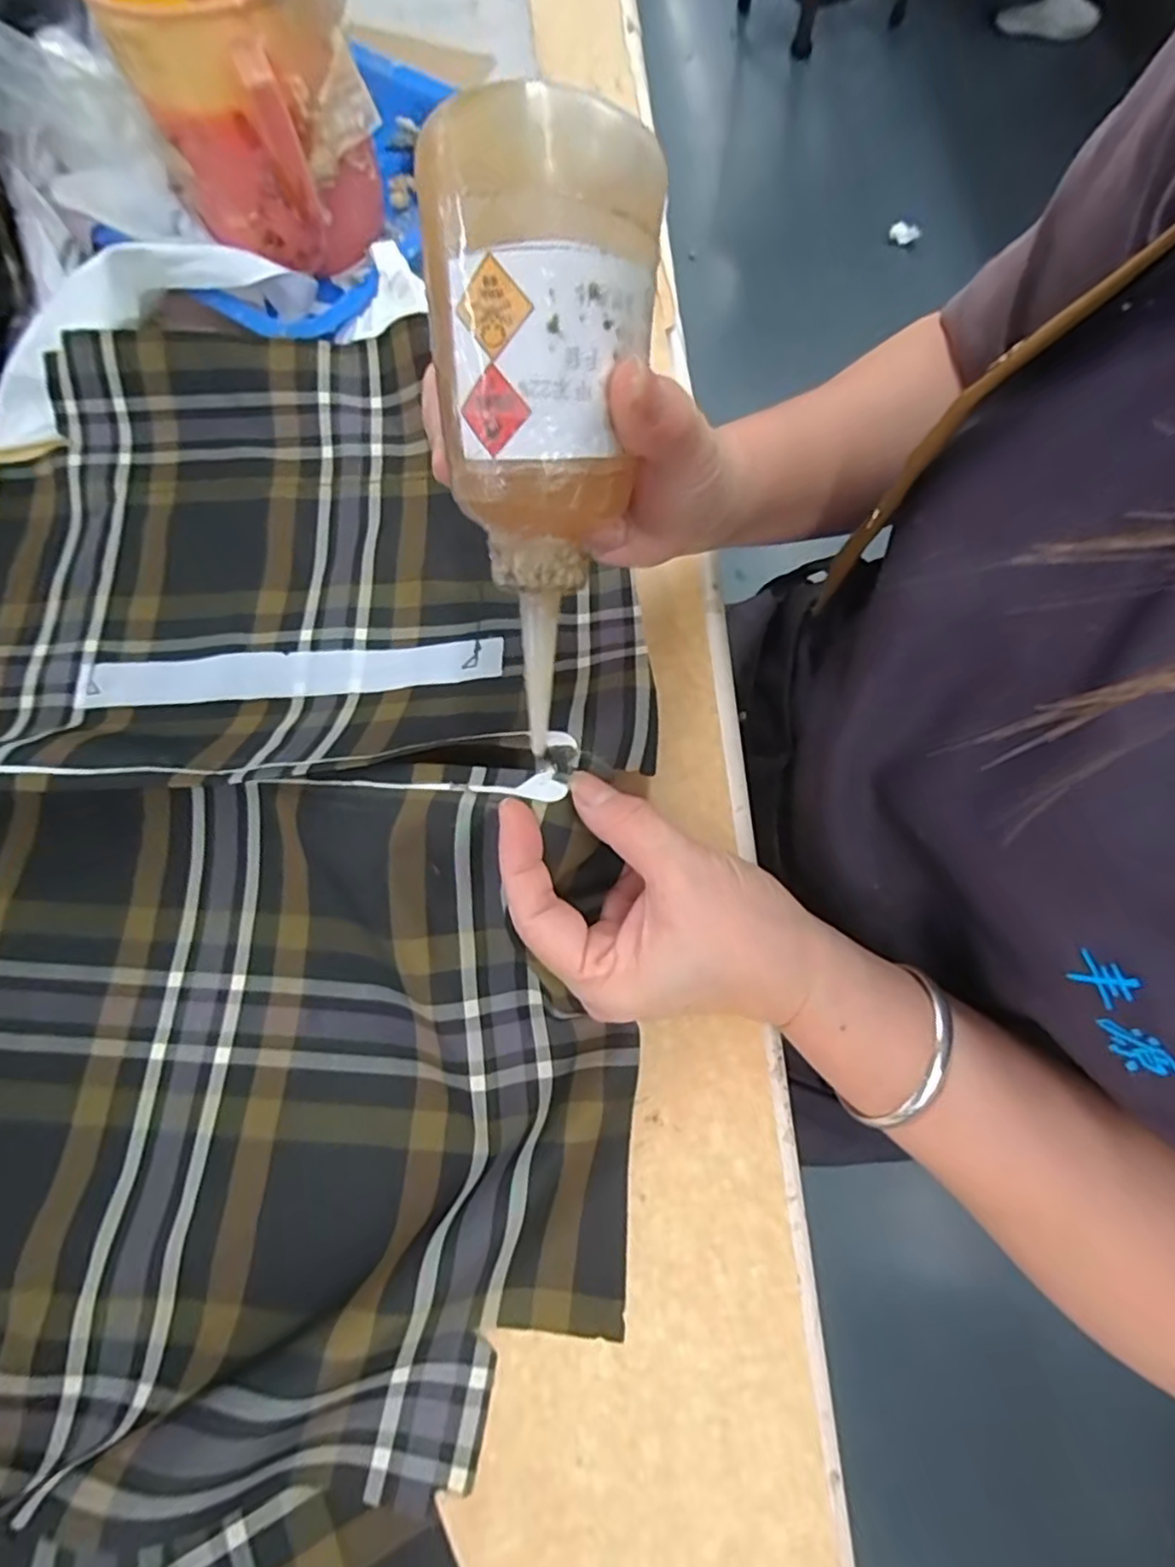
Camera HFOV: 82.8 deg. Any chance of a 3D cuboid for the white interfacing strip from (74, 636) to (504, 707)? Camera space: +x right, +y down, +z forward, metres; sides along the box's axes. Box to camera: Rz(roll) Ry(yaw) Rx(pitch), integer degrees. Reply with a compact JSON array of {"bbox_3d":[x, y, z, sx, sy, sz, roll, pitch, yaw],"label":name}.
[{"bbox_3d":[-0.145,-0.054,0.324,0.207,0.005,0.025,-3,69,3],"label":"white interfacing strip"}]

